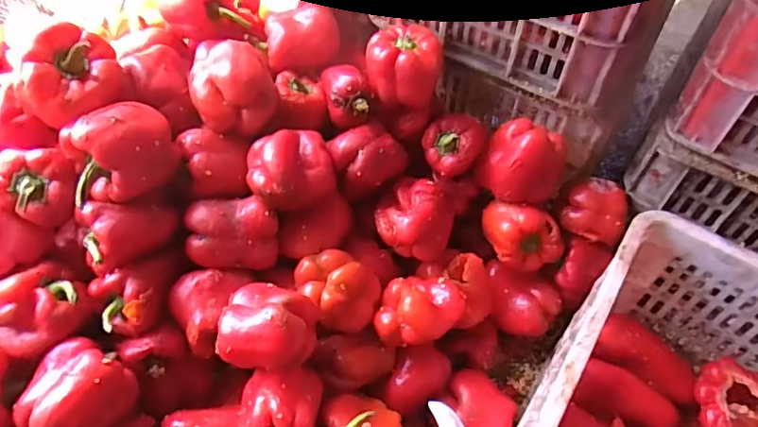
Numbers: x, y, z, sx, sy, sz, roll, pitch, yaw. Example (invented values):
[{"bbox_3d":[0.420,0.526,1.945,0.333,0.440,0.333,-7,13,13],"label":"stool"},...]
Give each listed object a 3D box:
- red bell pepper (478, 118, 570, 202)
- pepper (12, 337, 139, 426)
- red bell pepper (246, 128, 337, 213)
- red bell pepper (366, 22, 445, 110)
[{"bbox_3d":[0.184,-0.068,0.707,0.103,0.081,0.086,21,56,12],"label":"red bell pepper"},{"bbox_3d":[-0.317,0.190,0.578,0.086,0.071,0.096,28,58,17],"label":"pepper"},{"bbox_3d":[-0.102,-0.051,0.649,0.101,0.071,0.083,-16,56,-14],"label":"red bell pepper"},{"bbox_3d":[0.031,-0.181,0.701,0.089,0.081,0.094,1,54,-2],"label":"red bell pepper"}]

